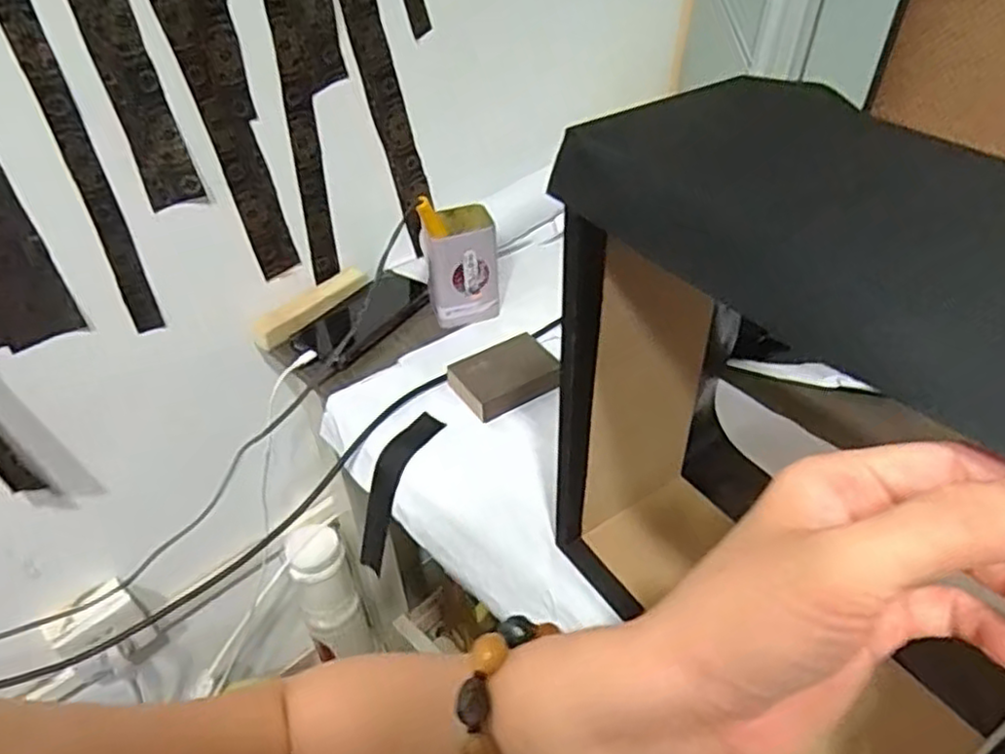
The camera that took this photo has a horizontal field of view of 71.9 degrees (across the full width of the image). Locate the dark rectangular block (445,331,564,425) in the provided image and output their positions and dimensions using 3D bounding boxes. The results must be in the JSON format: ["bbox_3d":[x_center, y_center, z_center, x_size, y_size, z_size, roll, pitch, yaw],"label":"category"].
[{"bbox_3d":[-0.001,-0.002,0.681,0.095,0.030,0.074,-20,45,-19],"label":"dark rectangular block"}]

